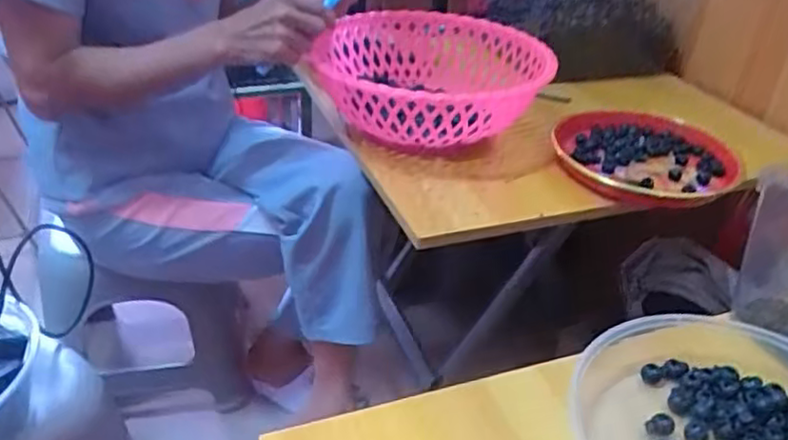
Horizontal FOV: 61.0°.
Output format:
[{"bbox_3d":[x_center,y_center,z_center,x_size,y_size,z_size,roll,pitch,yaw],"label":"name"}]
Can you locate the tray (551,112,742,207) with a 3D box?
[{"bbox_3d":[0.301,-0.077,0.814,0.207,0.025,0.207,2,33,-1],"label":"tray"}]

